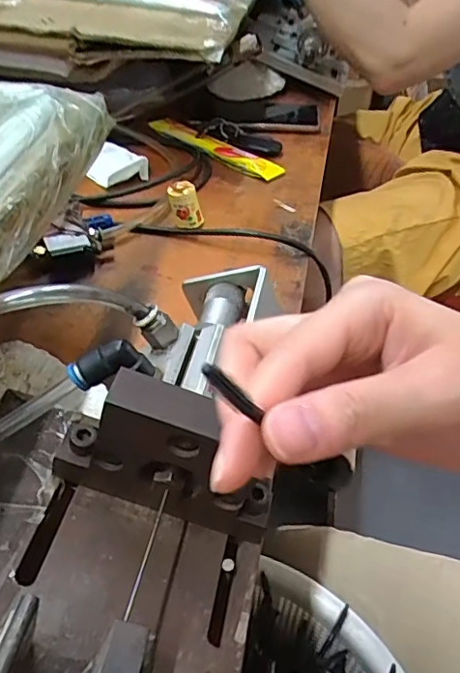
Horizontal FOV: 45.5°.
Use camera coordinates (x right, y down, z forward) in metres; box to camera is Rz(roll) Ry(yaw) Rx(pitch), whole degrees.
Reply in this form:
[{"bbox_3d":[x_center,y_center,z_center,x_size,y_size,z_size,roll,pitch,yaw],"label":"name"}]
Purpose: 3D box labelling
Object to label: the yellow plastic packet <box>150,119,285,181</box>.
[{"bbox_3d":[-0.022,-0.223,0.645,0.198,0.013,0.029,31,51,31],"label":"yellow plastic packet"}]

